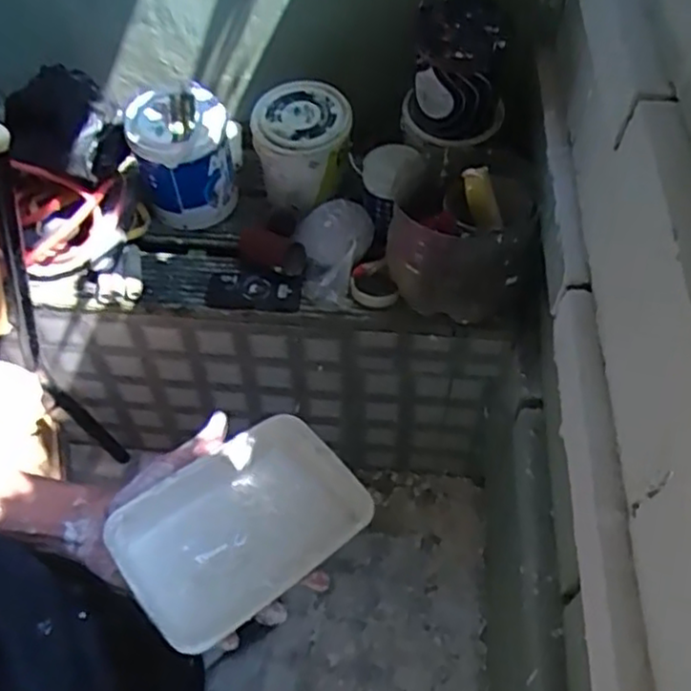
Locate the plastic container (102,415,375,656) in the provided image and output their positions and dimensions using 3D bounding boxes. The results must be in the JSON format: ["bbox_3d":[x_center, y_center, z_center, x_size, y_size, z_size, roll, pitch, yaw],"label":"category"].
[{"bbox_3d":[-0.071,0.126,0.504,0.167,0.048,0.108,-38,60,-23],"label":"plastic container"}]

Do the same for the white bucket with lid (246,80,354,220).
[{"bbox_3d":[-0.074,-0.357,1.292,0.174,0.162,0.183,0,53,0],"label":"white bucket with lid"}]

